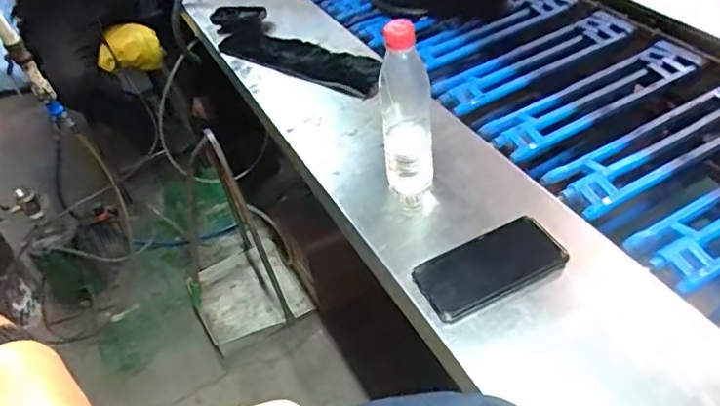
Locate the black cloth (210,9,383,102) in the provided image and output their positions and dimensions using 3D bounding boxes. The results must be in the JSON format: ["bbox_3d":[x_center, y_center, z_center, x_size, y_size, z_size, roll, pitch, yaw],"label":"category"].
[{"bbox_3d":[-0.128,-0.283,1.027,0.433,0.029,0.101,29,57,34],"label":"black cloth"}]

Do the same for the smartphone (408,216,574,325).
[{"bbox_3d":[0.145,0.071,0.628,0.160,0.007,0.084,-24,47,-10],"label":"smartphone"}]

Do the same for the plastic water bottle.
[{"bbox_3d":[0.054,-0.091,0.661,0.061,0.230,0.066,-5,45,6],"label":"plastic water bottle"}]

